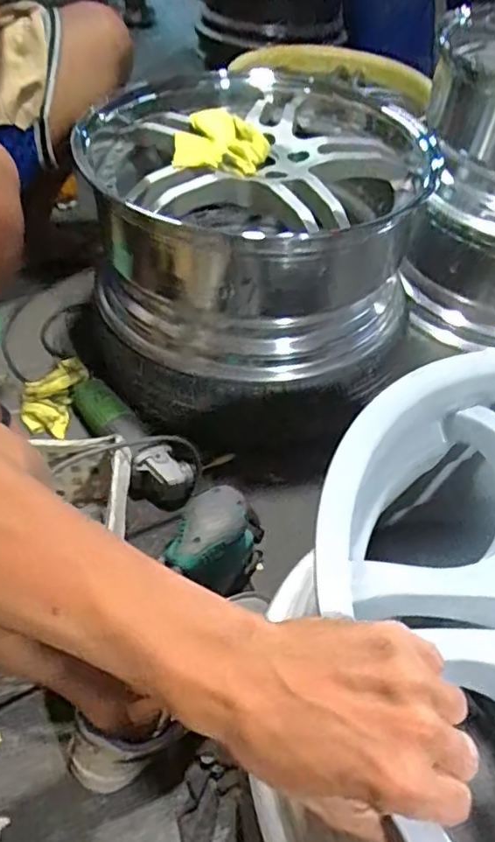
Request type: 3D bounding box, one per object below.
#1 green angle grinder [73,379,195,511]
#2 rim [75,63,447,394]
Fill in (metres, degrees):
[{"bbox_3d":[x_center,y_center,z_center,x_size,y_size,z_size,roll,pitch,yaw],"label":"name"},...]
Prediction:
[{"bbox_3d":[-0.178,0.014,0.946,0.105,0.085,0.271,-22,53,-23],"label":"green angle grinder"},{"bbox_3d":[0.000,-0.326,0.976,0.483,0.249,0.516,-10,49,-14],"label":"rim"}]

